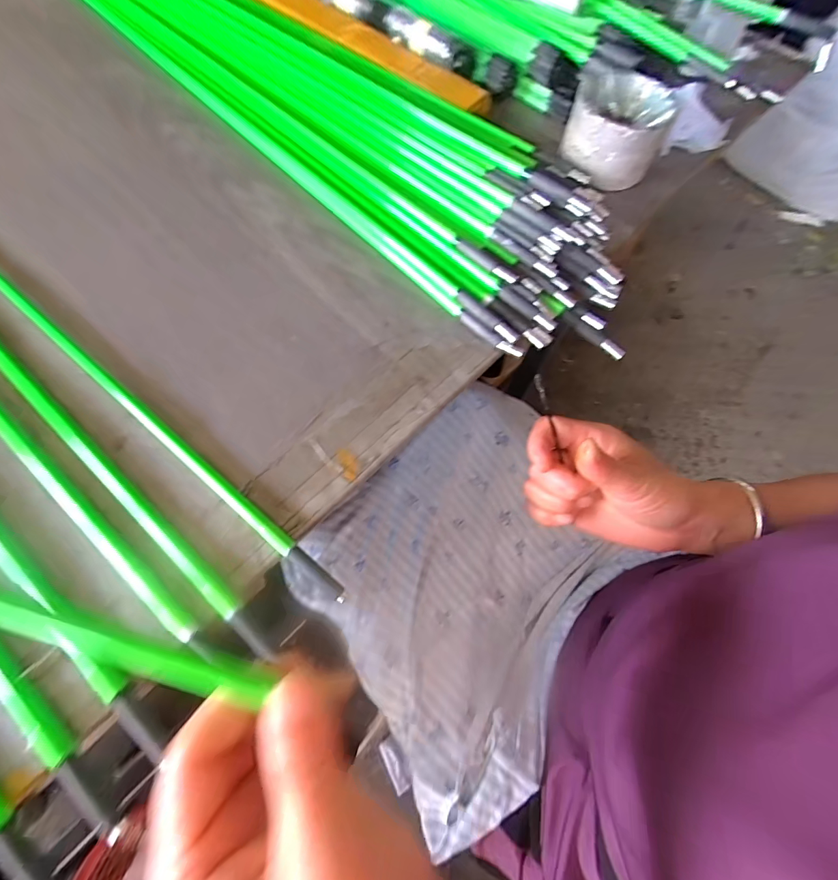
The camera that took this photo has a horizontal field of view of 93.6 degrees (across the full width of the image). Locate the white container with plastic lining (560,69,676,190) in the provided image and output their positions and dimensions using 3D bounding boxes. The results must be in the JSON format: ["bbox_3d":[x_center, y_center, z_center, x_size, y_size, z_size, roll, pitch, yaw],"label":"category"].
[{"bbox_3d":[0.168,-0.269,0.340,0.077,0.047,0.088,15,70,4],"label":"white container with plastic lining"}]

